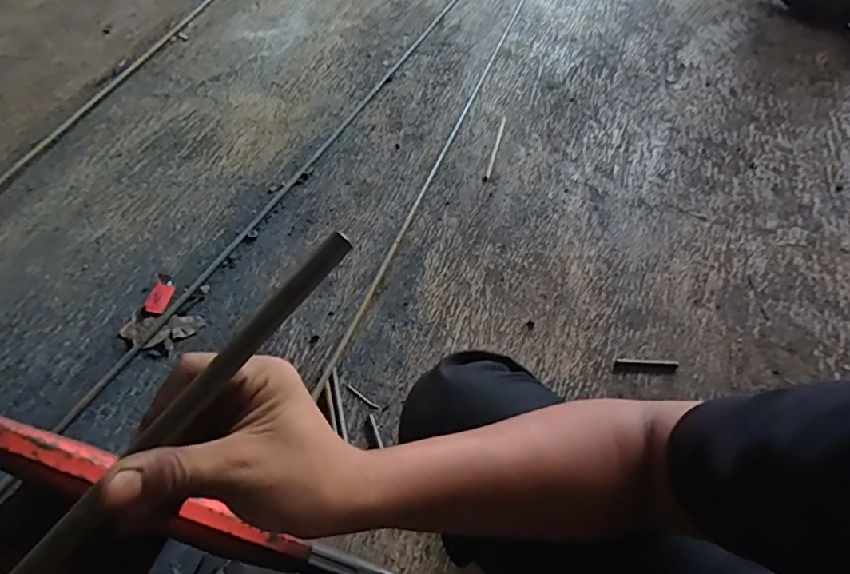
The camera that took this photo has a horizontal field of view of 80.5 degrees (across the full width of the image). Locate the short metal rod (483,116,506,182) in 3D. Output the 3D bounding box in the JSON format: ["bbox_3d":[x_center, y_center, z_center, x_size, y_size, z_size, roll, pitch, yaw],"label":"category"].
[{"bbox_3d":[0.176,-0.346,1.236,0.014,0.004,0.238,14,56,7],"label":"short metal rod"}]

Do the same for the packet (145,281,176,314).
[{"bbox_3d":[-0.513,0.020,0.972,0.043,0.012,0.069,9,56,4],"label":"packet"}]

